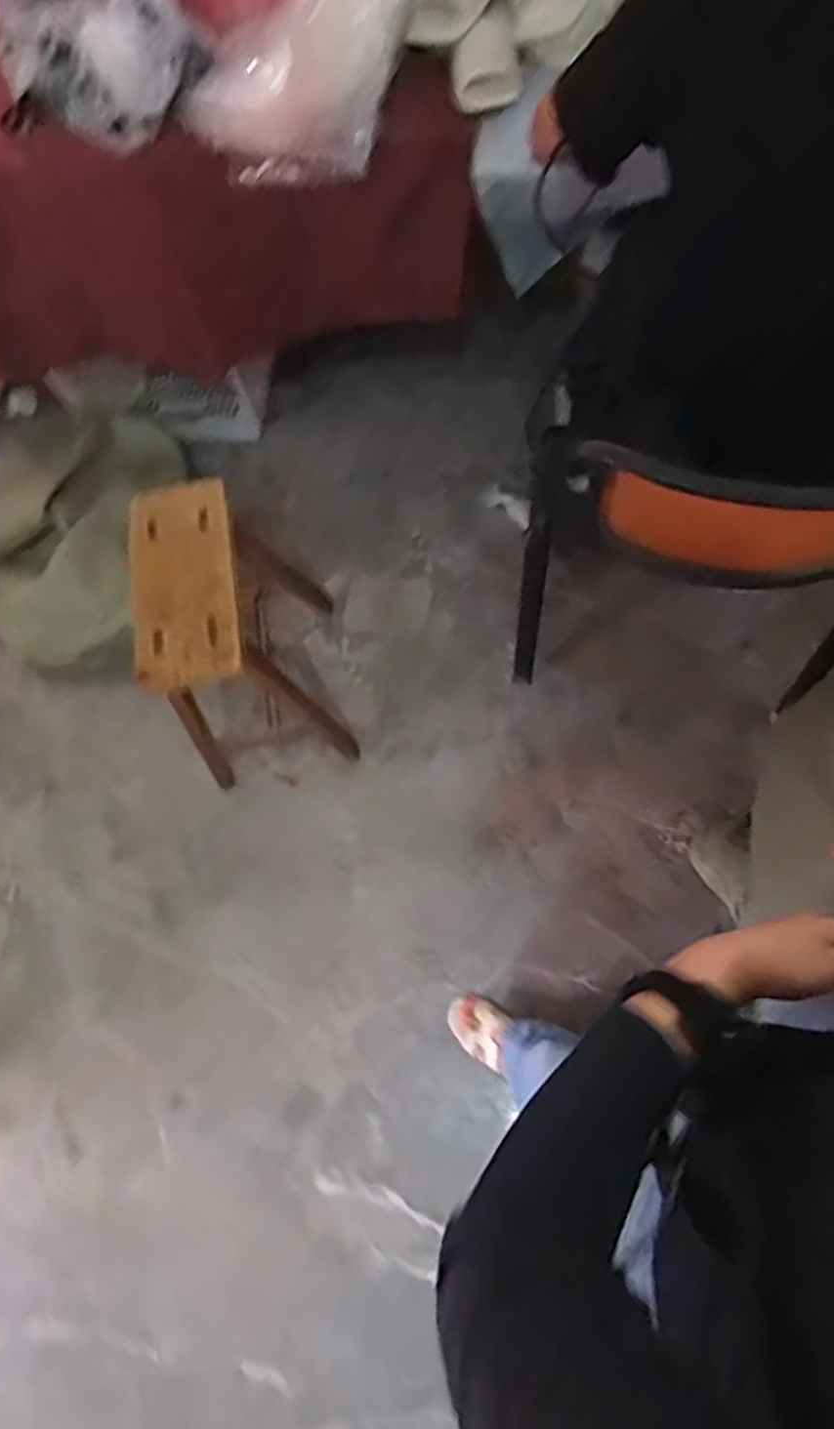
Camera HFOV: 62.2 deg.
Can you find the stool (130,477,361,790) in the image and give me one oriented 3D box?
[{"bbox_3d":[-0.327,-0.125,1.238,0.298,0.445,0.360,-16,71,2],"label":"stool"}]

